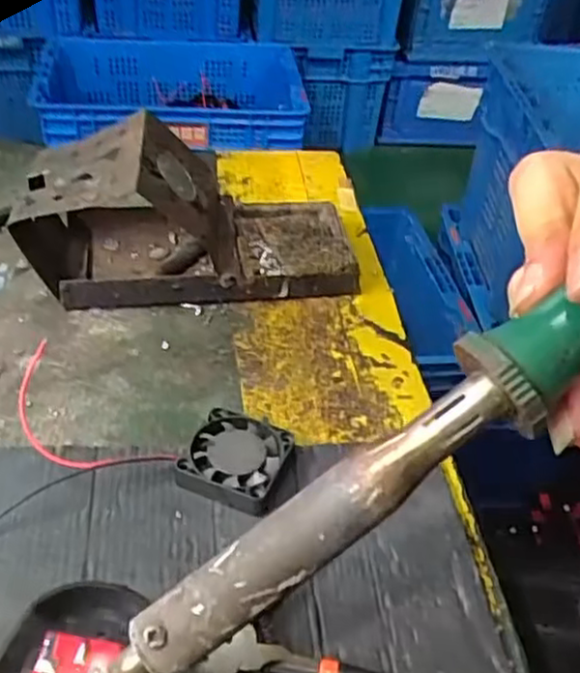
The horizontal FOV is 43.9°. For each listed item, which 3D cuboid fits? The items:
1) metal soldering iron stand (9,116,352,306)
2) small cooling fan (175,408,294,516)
[{"bbox_3d":[-0.051,-0.069,0.386,0.170,0.084,0.078,-1,42,-9],"label":"metal soldering iron stand"},{"bbox_3d":[-0.022,0.054,0.305,0.040,0.013,0.041,18,43,13],"label":"small cooling fan"}]

